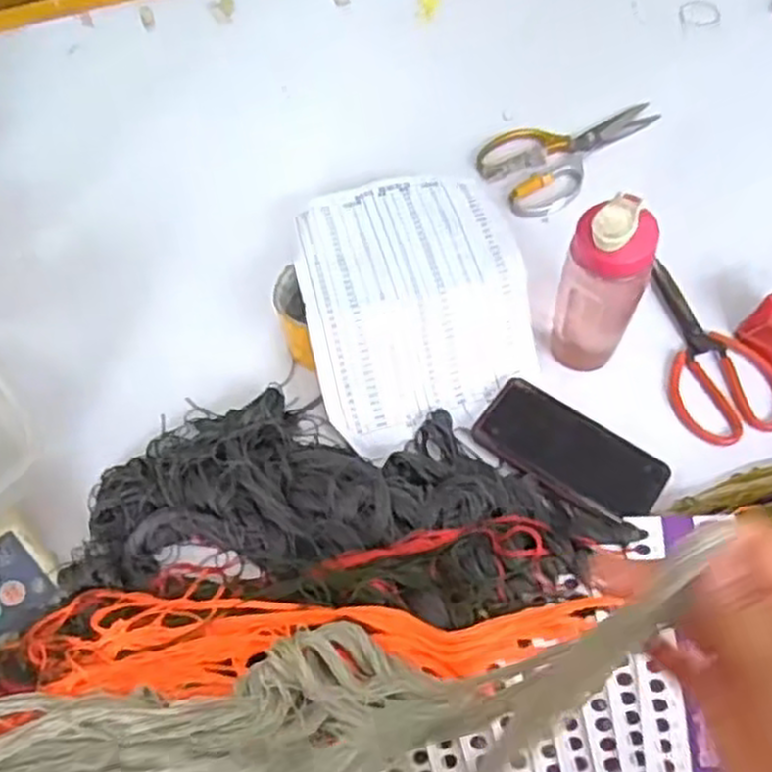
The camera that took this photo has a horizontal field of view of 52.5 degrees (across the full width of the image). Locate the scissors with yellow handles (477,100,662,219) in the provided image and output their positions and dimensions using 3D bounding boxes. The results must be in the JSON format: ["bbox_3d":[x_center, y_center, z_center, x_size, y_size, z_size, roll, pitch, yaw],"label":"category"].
[{"bbox_3d":[0.218,-0.266,0.869,0.217,0.025,0.104,-30,63,-13],"label":"scissors with yellow handles"}]

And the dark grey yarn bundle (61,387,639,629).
[{"bbox_3d":[-0.031,0.100,0.671,0.450,0.046,0.188,5,61,6],"label":"dark grey yarn bundle"}]

